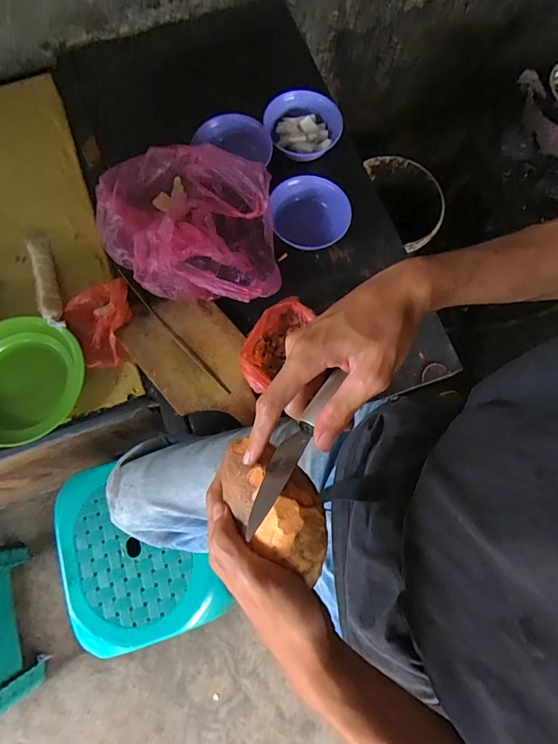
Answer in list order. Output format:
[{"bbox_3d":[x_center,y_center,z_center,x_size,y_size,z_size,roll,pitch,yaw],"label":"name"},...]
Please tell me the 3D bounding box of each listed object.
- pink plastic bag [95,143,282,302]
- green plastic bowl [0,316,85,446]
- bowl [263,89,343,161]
[{"bbox_3d":[-0.158,-0.251,0.737,0.307,0.094,0.299,-1,73,-3],"label":"pink plastic bag"},{"bbox_3d":[-0.427,0.012,0.706,0.180,0.043,0.200,25,74,6],"label":"green plastic bowl"},{"bbox_3d":[0.047,-0.457,0.818,0.138,0.051,0.132,1,73,-2],"label":"bowl"}]

